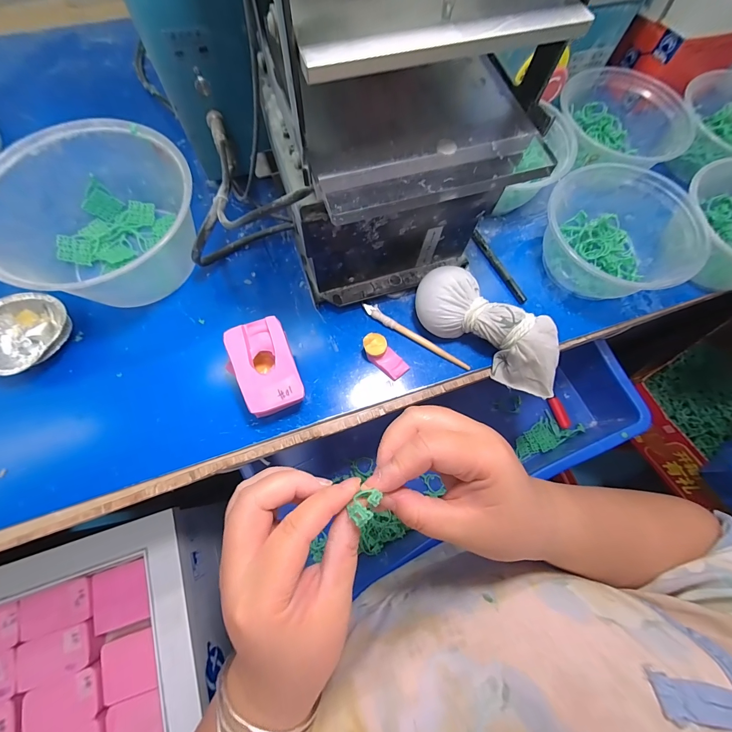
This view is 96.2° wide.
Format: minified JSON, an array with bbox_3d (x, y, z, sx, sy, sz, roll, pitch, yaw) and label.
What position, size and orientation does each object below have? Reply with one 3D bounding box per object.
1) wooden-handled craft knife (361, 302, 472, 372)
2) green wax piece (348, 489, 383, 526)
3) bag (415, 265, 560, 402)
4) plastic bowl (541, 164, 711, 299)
[{"bbox_3d":[0.046,-0.027,0.311,0.112,0.008,0.011,34,74,9],"label":"wooden-handled craft knife"},{"bbox_3d":[0.000,0.072,0.172,0.012,0.005,0.018,37,74,9],"label":"green wax piece"},{"bbox_3d":[0.112,-0.033,0.293,0.146,0.048,0.055,31,73,8],"label":"bag"},{"bbox_3d":[0.234,-0.124,0.321,0.131,0.066,0.121,1,72,-2],"label":"plastic bowl"}]

